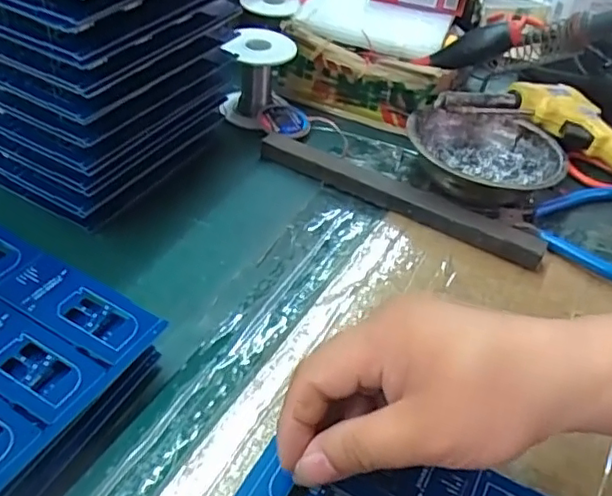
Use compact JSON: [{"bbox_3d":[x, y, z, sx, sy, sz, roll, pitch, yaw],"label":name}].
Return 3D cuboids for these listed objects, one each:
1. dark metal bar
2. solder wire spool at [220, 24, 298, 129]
[{"bbox_3d":[0.067,-0.042,0.469,0.232,0.021,0.028,25,45,19],"label":"dark metal bar"},{"bbox_3d":[-0.043,-0.148,0.537,0.062,0.072,0.066,7,42,0],"label":"solder wire spool"}]

